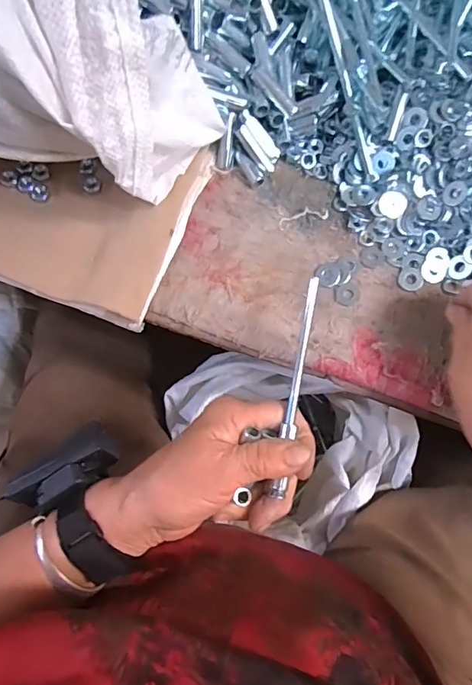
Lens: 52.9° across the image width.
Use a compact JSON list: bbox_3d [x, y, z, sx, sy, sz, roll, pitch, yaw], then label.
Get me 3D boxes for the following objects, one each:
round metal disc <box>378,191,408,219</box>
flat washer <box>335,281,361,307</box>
[{"bbox_3d":[0.126,-0.111,0.382,0.021,0.004,0.020,0,90,14],"label":"round metal disc"},{"bbox_3d":[0.087,-0.038,0.365,0.021,0.004,0.018,-34,79,-9],"label":"flat washer"}]

